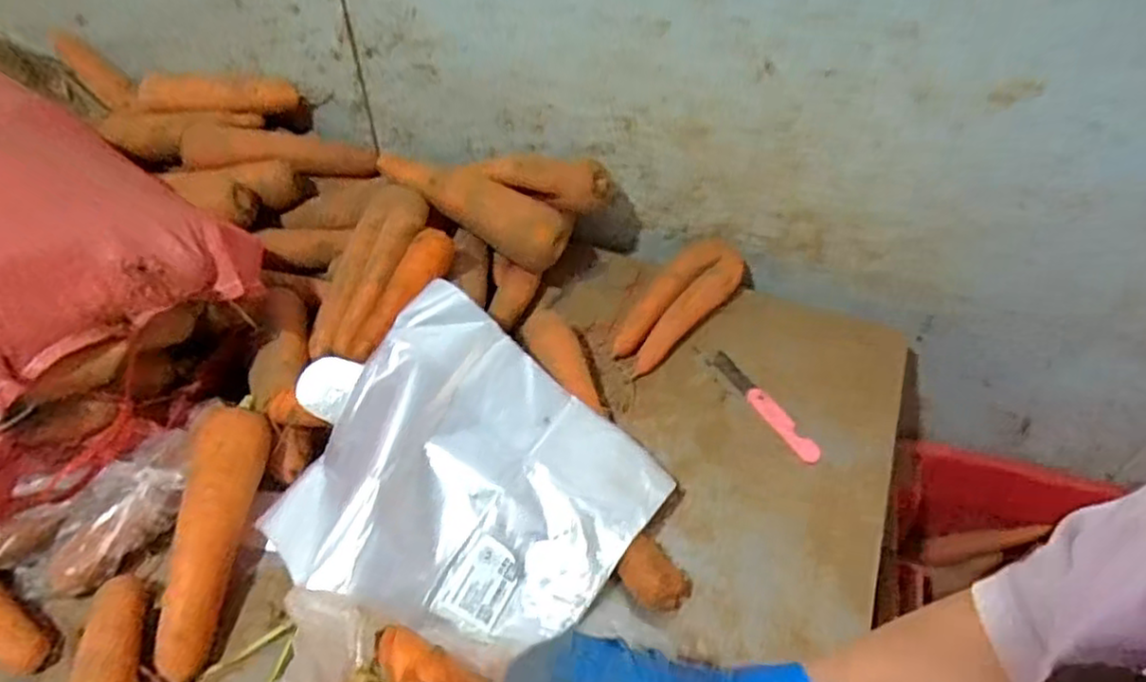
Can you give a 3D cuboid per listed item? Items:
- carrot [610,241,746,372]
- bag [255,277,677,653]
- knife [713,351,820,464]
[{"bbox_3d":[0.110,-0.046,0.737,0.066,0.032,0.188,35,56,29],"label":"carrot"},{"bbox_3d":[-0.097,0.106,0.563,0.287,0.059,0.250,38,61,8],"label":"bag"},{"bbox_3d":[0.181,0.059,0.670,0.021,0.006,0.140,-23,51,-21],"label":"knife"}]

